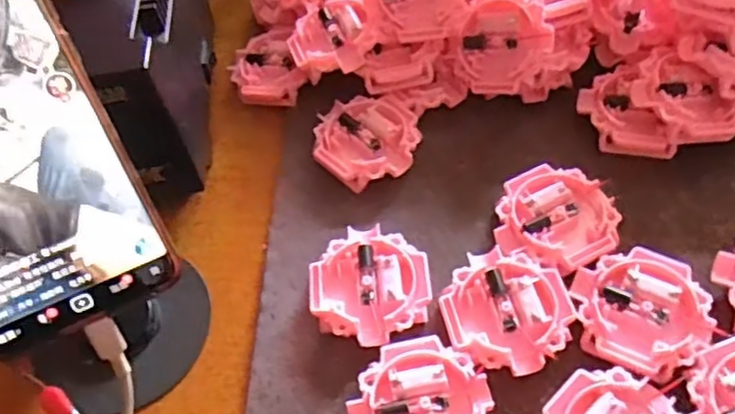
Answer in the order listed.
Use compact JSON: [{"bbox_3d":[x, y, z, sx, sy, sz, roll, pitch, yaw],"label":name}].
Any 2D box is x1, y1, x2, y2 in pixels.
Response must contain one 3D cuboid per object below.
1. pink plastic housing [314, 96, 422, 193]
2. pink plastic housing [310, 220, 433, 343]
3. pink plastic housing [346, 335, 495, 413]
[{"bbox_3d":[0.000,-0.033,0.347,0.051,0.016,0.050,-3,55,4],"label":"pink plastic housing"},{"bbox_3d":[0.001,0.036,0.299,0.051,0.016,0.053,-8,56,1],"label":"pink plastic housing"},{"bbox_3d":[0.021,0.080,0.267,0.054,0.014,0.052,-15,56,-3],"label":"pink plastic housing"}]

